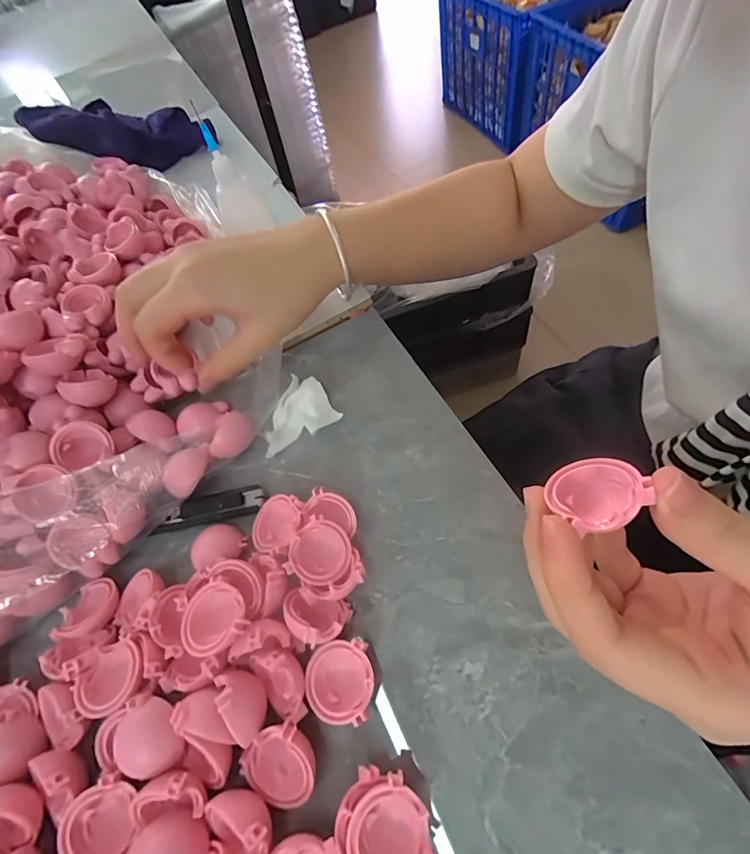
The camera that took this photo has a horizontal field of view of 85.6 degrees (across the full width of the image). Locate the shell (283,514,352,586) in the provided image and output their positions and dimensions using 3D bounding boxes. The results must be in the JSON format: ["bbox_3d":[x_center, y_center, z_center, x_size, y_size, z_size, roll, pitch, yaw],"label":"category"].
[{"bbox_3d":[-0.026,0.060,0.194,0.028,0.011,0.030,-5,60,8],"label":"shell"}]

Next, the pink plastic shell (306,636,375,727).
[{"bbox_3d":[-0.015,0.109,0.175,0.028,0.012,0.030,-5,60,8],"label":"pink plastic shell"}]

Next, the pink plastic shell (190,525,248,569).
[{"bbox_3d":[-0.084,0.062,0.214,0.025,0.010,0.023,-5,60,8],"label":"pink plastic shell"}]

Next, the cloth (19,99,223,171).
[{"bbox_3d":[-0.261,-0.300,0.412,0.179,0.043,0.059,-5,62,-15],"label":"cloth"}]

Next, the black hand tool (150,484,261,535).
[{"bbox_3d":[-0.093,0.046,0.227,0.061,0.007,0.015,-13,59,3],"label":"black hand tool"}]

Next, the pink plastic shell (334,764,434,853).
[{"bbox_3d":[0.003,0.145,0.149,0.032,0.021,0.031,-9,59,6],"label":"pink plastic shell"}]

